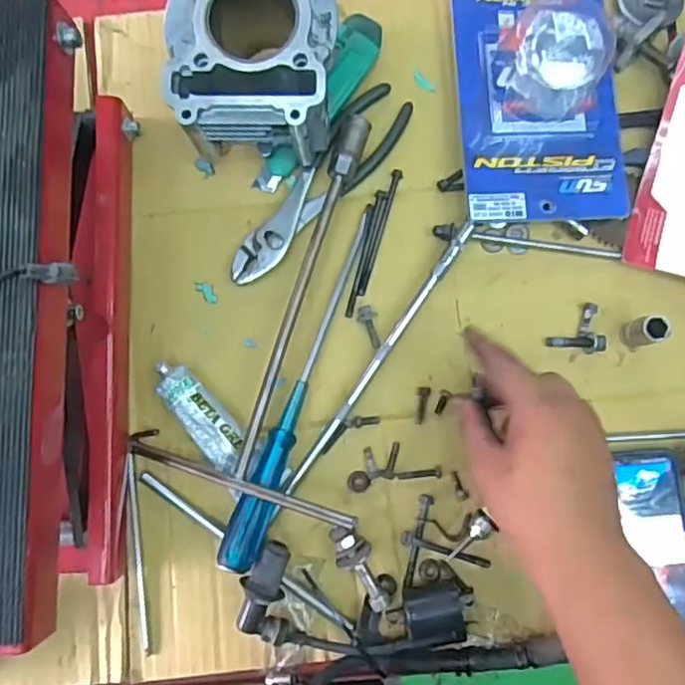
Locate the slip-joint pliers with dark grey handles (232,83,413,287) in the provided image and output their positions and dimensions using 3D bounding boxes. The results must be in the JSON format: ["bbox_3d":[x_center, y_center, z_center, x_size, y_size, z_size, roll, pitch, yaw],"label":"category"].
[{"bbox_3d":[-0.016,-0.123,0.496,0.046,0.015,0.197,38,86,3],"label":"slip-joint pliers with dark grey handles"}]

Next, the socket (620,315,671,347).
[{"bbox_3d":[0.229,-0.008,0.473,0.019,0.042,0.021,-13,85,-2],"label":"socket"}]

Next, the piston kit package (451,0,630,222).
[{"bbox_3d":[0.155,-0.201,0.471,0.126,0.052,0.204,-3,85,-1],"label":"piston kit package"}]

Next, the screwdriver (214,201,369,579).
[{"bbox_3d":[-0.034,0.029,0.468,0.026,0.025,0.283,18,85,1],"label":"screwdriver"}]

